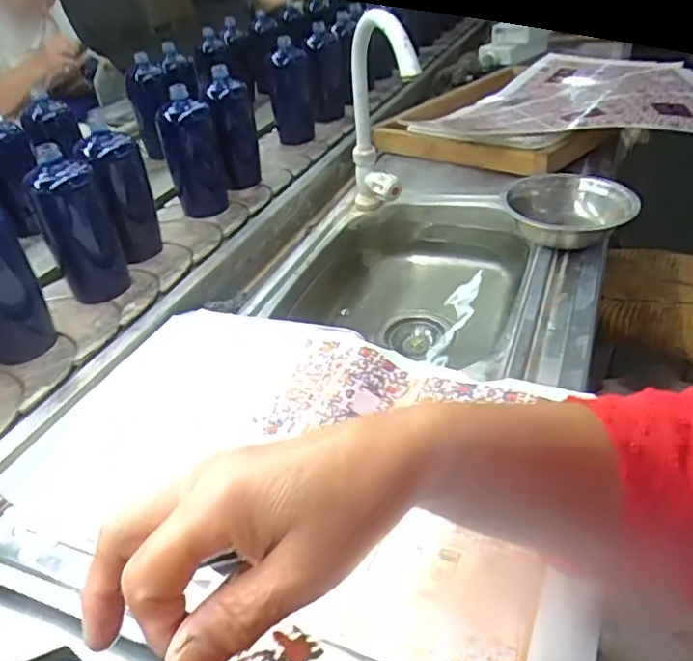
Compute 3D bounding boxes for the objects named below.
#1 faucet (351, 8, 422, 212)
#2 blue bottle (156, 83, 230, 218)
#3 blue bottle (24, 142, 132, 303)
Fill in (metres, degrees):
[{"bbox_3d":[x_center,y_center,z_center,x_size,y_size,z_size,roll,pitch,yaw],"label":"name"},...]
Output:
[{"bbox_3d":[0.056,-0.276,0.816,0.052,0.295,0.252,-13,36,-9],"label":"faucet"},{"bbox_3d":[-0.246,-0.286,0.934,0.083,0.191,0.068,-15,37,-11],"label":"blue bottle"},{"bbox_3d":[-0.335,-0.130,0.729,0.049,0.181,0.061,6,37,16],"label":"blue bottle"}]

